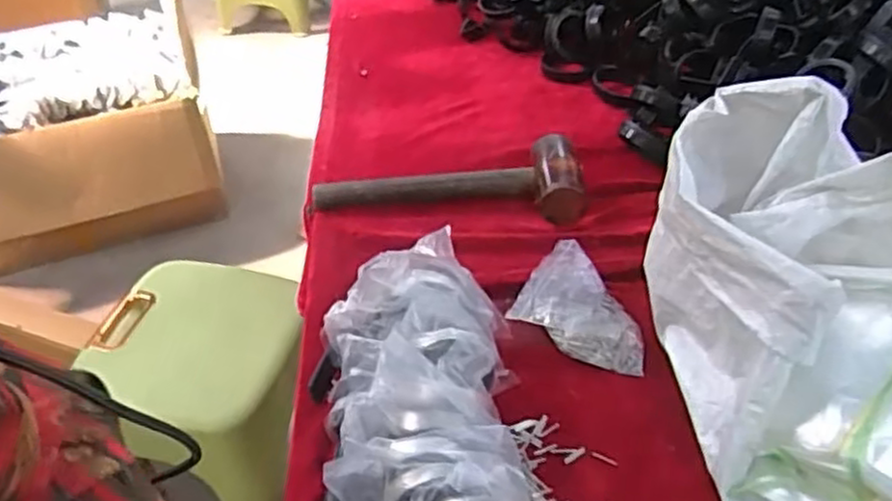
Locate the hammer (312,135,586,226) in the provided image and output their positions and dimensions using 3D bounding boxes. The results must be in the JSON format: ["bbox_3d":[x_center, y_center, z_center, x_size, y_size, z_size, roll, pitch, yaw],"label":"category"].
[{"bbox_3d":[0.001,-0.084,0.810,0.296,0.047,0.100,2,41,4],"label":"hammer"}]

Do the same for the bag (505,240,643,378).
[{"bbox_3d":[0.134,0.045,0.670,0.126,0.026,0.113,22,47,25],"label":"bag"}]

